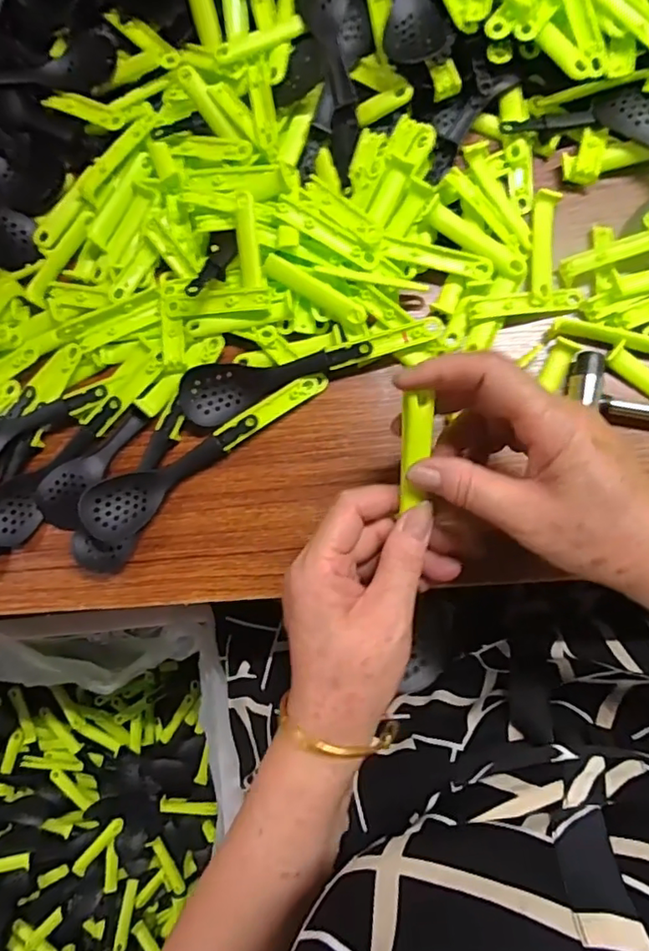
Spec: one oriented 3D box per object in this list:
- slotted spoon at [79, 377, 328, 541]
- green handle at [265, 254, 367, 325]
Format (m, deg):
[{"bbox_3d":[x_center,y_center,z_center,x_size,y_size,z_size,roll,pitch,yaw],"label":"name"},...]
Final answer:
[{"bbox_3d":[-0.077,-0.013,0.378,0.178,0.024,0.038,-29,82,3],"label":"slotted spoon"},{"bbox_3d":[-0.006,-0.122,0.377,0.073,0.008,0.015,32,89,8],"label":"green handle"}]

